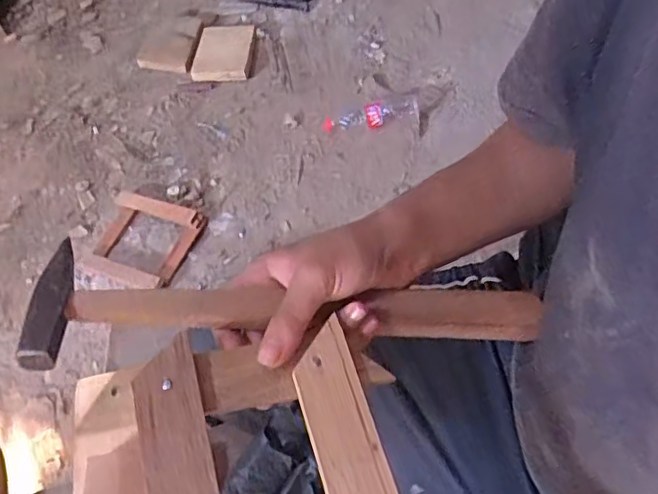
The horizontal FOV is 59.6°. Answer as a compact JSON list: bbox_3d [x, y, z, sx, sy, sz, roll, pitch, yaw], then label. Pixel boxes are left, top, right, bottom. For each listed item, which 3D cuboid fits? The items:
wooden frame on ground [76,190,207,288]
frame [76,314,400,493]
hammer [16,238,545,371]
[{"bbox_3d":[-0.437,-0.018,1.331,0.253,0.031,0.236,17,59,15],"label":"wooden frame on ground"},{"bbox_3d":[-0.037,0.120,0.300,0.157,0.032,0.150,-12,56,-4],"label":"frame"},{"bbox_3d":[-0.019,0.043,0.367,0.319,0.022,0.070,2,56,-9],"label":"hammer"}]

